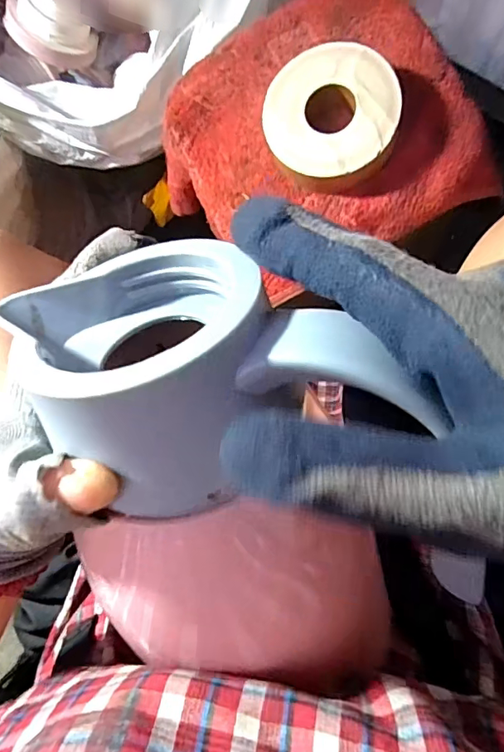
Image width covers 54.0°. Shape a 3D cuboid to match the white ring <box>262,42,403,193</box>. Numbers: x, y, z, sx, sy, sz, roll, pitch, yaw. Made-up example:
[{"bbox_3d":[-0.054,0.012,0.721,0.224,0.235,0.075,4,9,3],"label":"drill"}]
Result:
[{"bbox_3d":[0.059,-0.191,0.373,0.096,0.038,0.101,0,87,8],"label":"white ring"}]

